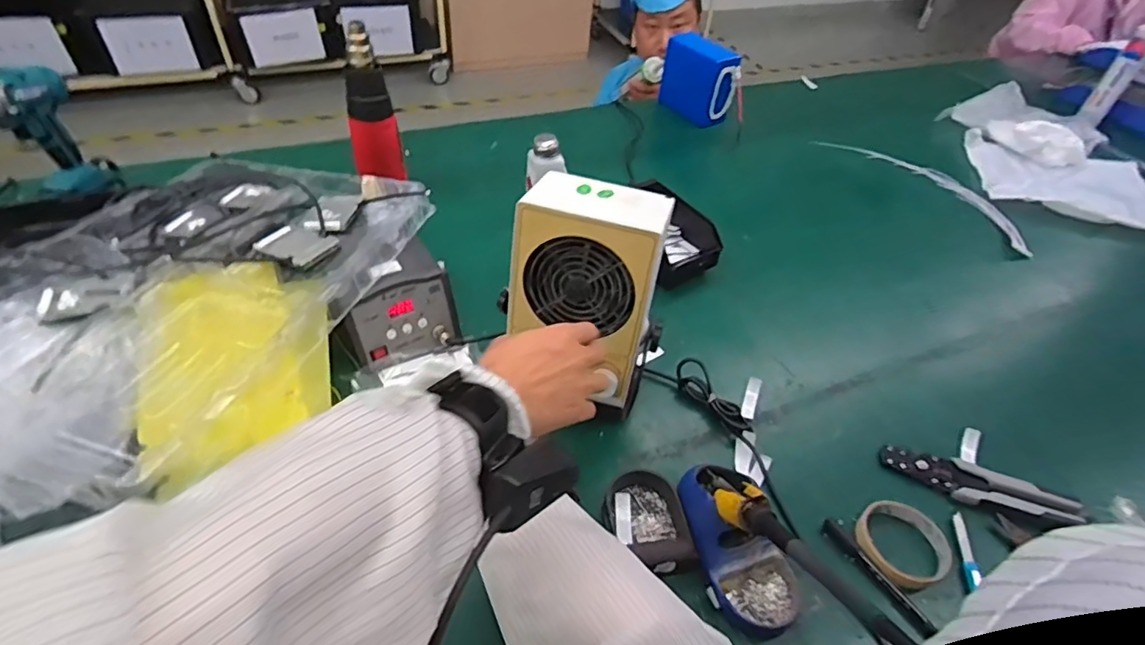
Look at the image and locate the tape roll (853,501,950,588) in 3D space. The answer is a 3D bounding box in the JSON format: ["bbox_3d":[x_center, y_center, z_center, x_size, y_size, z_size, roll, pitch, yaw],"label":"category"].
[{"bbox_3d":[0.333,0.223,0.585,0.084,0.016,0.086,3,45,-3],"label":"tape roll"}]

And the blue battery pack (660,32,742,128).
[{"bbox_3d":[0.261,-0.503,1.204,0.069,0.147,0.155,-24,52,-27],"label":"blue battery pack"}]

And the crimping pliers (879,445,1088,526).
[{"bbox_3d":[0.447,0.177,0.639,0.194,0.020,0.048,19,46,13],"label":"crimping pliers"}]

